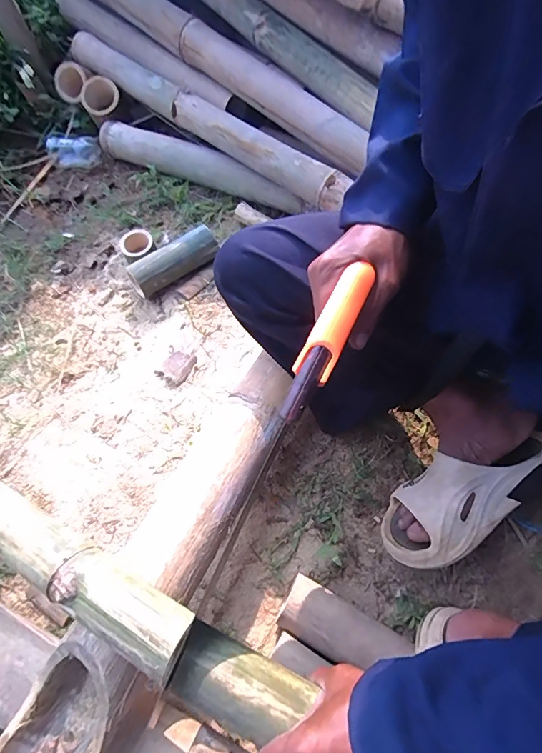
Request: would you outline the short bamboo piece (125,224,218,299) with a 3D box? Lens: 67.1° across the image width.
[{"bbox_3d":[-0.176,-0.208,0.753,0.169,0.060,0.059,-32,68,-13],"label":"short bamboo piece"}]

